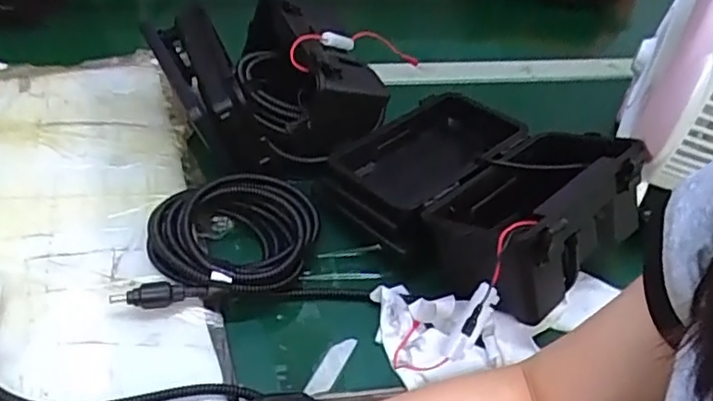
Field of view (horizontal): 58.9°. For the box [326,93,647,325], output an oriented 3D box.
[{"bbox_3d":[0.104,-0.010,0.533,0.196,0.098,0.214,-32,53,-33],"label":"box"}]

